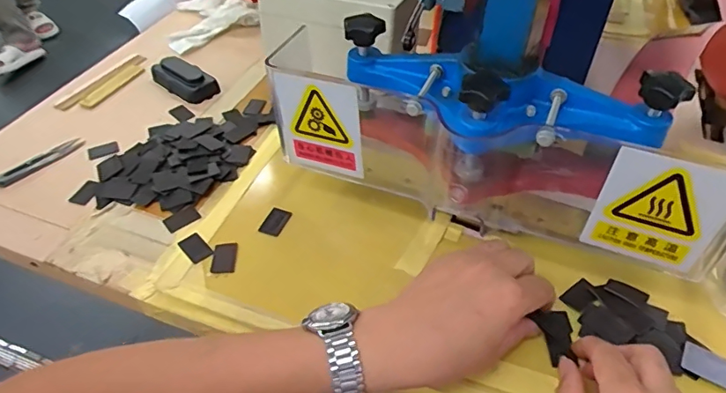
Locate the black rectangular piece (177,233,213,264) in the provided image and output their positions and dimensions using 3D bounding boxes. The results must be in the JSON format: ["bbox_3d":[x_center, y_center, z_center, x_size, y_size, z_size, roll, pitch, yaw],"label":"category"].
[{"bbox_3d":[-0.165,0.051,0.495,0.022,0.004,0.039,-34,53,-28],"label":"black rectangular piece"}]

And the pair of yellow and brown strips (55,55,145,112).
[{"bbox_3d":[-0.365,-0.161,0.717,0.046,0.009,0.140,21,49,21],"label":"pair of yellow and brown strips"}]

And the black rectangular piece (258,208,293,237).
[{"bbox_3d":[-0.091,0.026,0.520,0.022,0.005,0.034,17,48,17],"label":"black rectangular piece"}]

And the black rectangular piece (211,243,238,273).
[{"bbox_3d":[-0.134,0.060,0.488,0.023,0.004,0.034,-4,45,-3],"label":"black rectangular piece"}]

